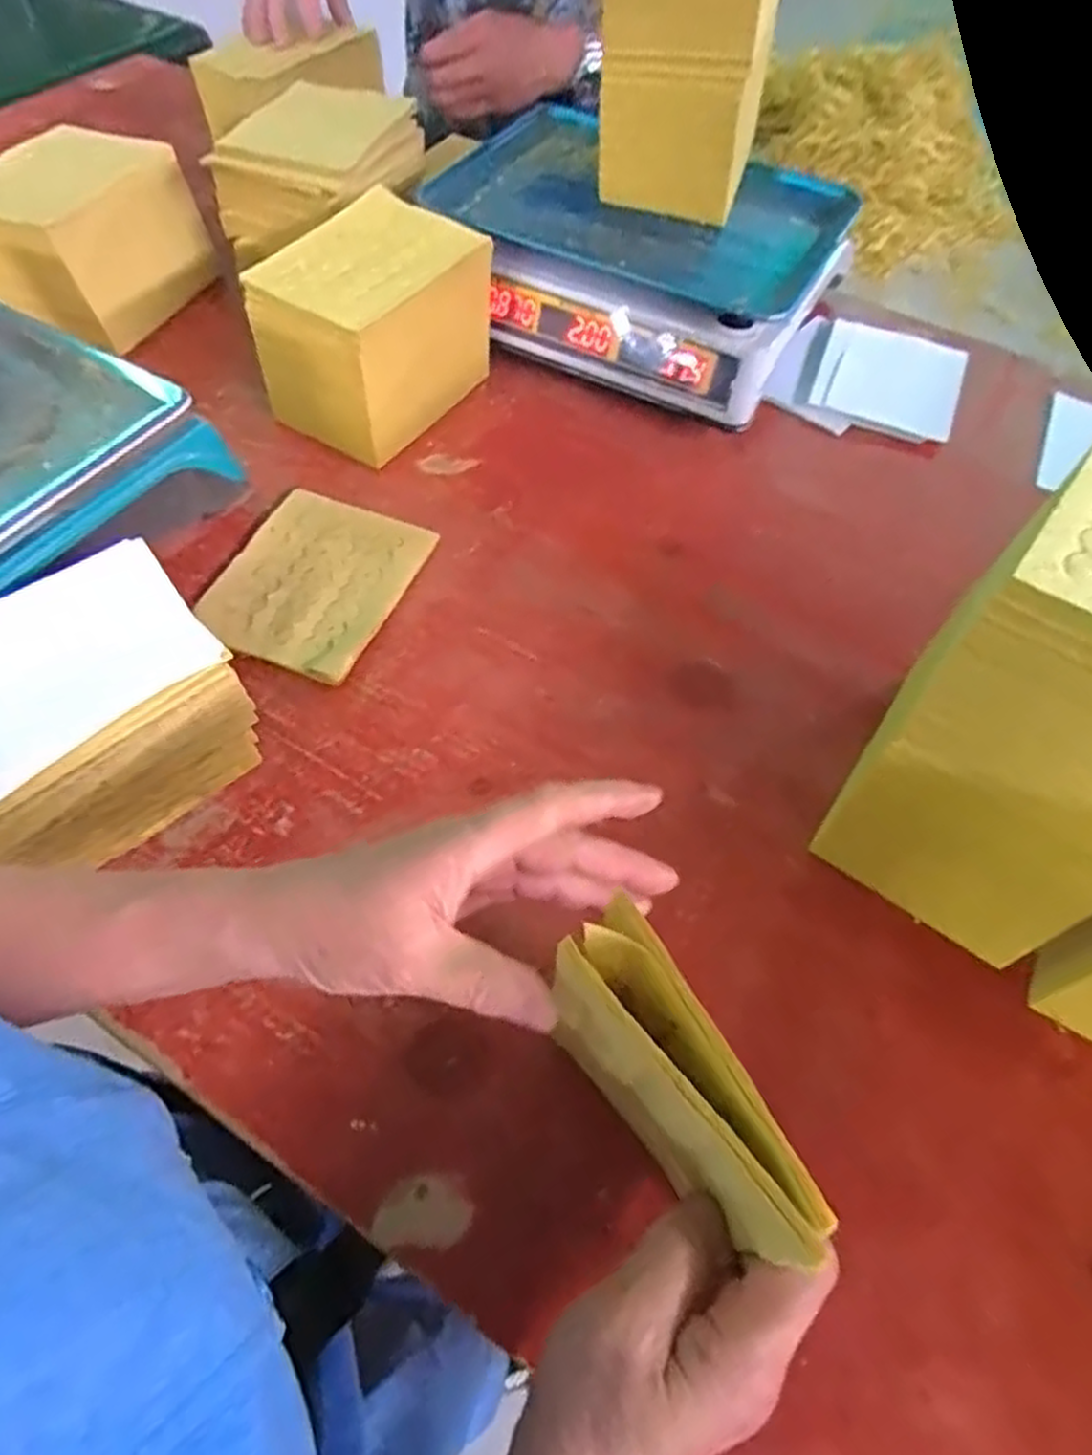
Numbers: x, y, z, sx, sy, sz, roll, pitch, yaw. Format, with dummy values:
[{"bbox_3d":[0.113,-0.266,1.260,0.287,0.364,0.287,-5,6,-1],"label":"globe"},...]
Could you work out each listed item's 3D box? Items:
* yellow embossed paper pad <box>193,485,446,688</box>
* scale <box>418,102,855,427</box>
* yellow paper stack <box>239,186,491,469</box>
[{"bbox_3d":[-0.168,-0.106,0.547,0.122,0.012,0.151,19,58,9],"label":"yellow embossed paper pad"},{"bbox_3d":[0.084,-0.442,0.728,0.358,0.121,0.286,21,59,10],"label":"scale"},{"bbox_3d":[-0.136,-0.322,0.614,0.122,0.127,0.167,29,60,15],"label":"yellow paper stack"}]

